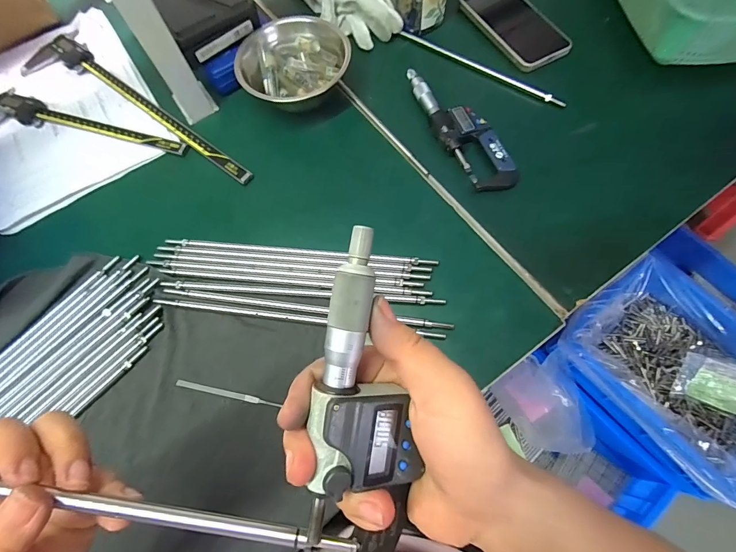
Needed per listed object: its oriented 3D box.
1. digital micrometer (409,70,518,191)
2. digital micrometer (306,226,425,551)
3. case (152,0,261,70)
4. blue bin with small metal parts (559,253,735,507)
[{"bbox_3d":[0.102,-0.169,0.427,0.054,0.025,0.184,-27,70,-8],"label":"digital micrometer"},{"bbox_3d":[-0.004,0.061,0.163,0.045,0.029,0.157,-4,95,0],"label":"digital micrometer"},{"bbox_3d":[-0.215,-0.337,0.442,0.093,0.039,0.174,-36,71,-11],"label":"case"},{"bbox_3d":[0.649,0.193,0.783,0.322,0.127,0.413,-36,71,-11],"label":"blue bin with small metal parts"}]

